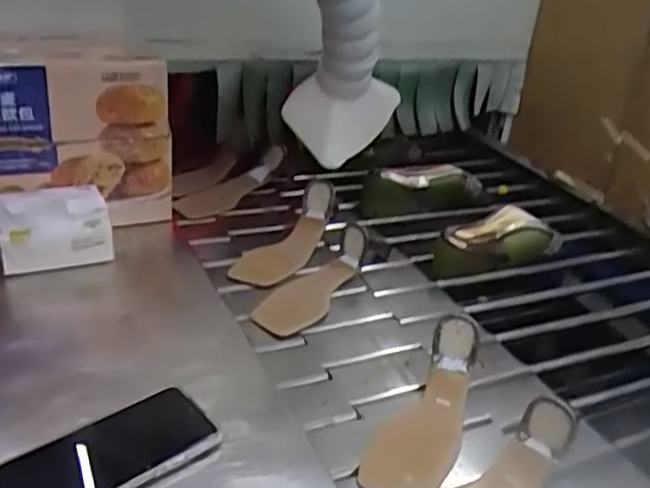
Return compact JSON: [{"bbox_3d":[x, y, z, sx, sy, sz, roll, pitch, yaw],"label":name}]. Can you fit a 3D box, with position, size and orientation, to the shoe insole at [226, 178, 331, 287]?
[{"bbox_3d":[-0.056,-0.021,0.965,0.090,0.060,0.240,13,28,11],"label":"shoe insole"}]

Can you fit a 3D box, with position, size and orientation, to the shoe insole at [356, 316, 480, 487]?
[{"bbox_3d":[0.102,0.165,0.671,0.076,0.051,0.223,17,41,19],"label":"shoe insole"}]

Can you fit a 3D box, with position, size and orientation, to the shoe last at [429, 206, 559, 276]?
[{"bbox_3d":[0.253,0.001,0.995,0.197,0.069,0.062,-8,31,-28],"label":"shoe last"}]

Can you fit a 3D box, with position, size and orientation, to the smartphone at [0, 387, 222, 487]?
[{"bbox_3d":[-0.171,0.169,0.539,0.164,0.020,0.081,-16,36,-41],"label":"smartphone"}]

